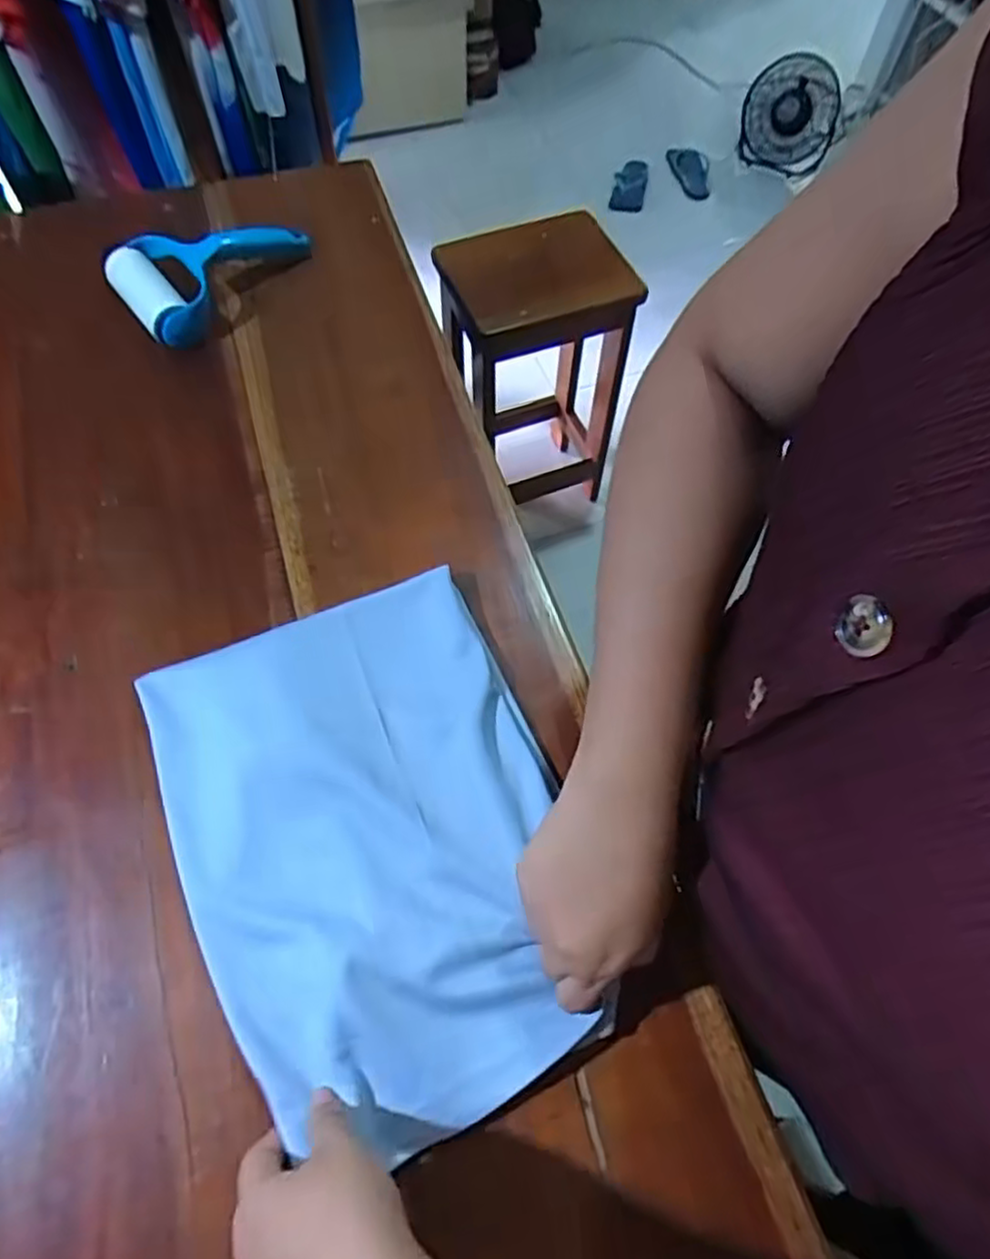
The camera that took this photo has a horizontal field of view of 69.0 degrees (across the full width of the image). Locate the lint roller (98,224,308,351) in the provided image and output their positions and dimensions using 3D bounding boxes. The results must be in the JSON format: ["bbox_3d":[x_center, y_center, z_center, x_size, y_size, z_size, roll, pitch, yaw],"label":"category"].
[{"bbox_3d":[-0.267,-0.351,0.696,0.180,0.056,0.114,-36,68,-18],"label":"lint roller"}]

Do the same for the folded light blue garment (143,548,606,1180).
[{"bbox_3d":[-0.073,0.126,0.455,0.228,0.020,0.320,-24,63,-12],"label":"folded light blue garment"}]

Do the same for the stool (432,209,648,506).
[{"bbox_3d":[0.088,-0.487,1.418,0.326,0.534,0.259,-19,64,-11],"label":"stool"}]

